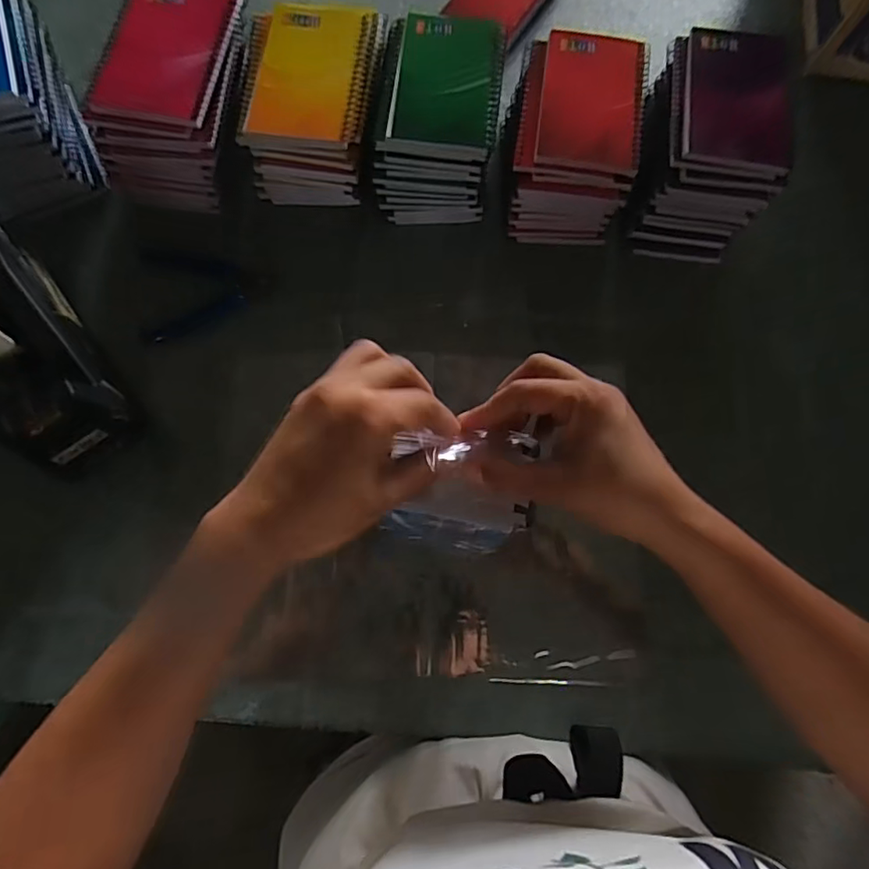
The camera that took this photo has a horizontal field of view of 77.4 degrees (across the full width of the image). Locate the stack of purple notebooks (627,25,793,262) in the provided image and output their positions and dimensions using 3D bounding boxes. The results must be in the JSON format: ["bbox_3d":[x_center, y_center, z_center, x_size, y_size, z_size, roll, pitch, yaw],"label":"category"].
[{"bbox_3d":[0.225,-0.243,0.459,0.102,0.098,0.150,11,74,0],"label":"stack of purple notebooks"}]

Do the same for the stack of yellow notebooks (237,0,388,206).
[{"bbox_3d":[-0.103,-0.284,0.472,0.104,0.084,0.146,6,74,-2],"label":"stack of yellow notebooks"}]

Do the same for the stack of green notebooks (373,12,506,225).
[{"bbox_3d":[0.003,-0.269,0.472,0.098,0.089,0.144,5,74,-2],"label":"stack of green notebooks"}]

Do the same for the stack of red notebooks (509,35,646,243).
[{"bbox_3d":[0.114,-0.250,0.469,0.102,0.085,0.146,8,74,-1],"label":"stack of red notebooks"}]

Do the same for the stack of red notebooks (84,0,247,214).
[{"bbox_3d":[-0.211,-0.279,0.459,0.104,0.096,0.154,8,74,-1],"label":"stack of red notebooks"}]

